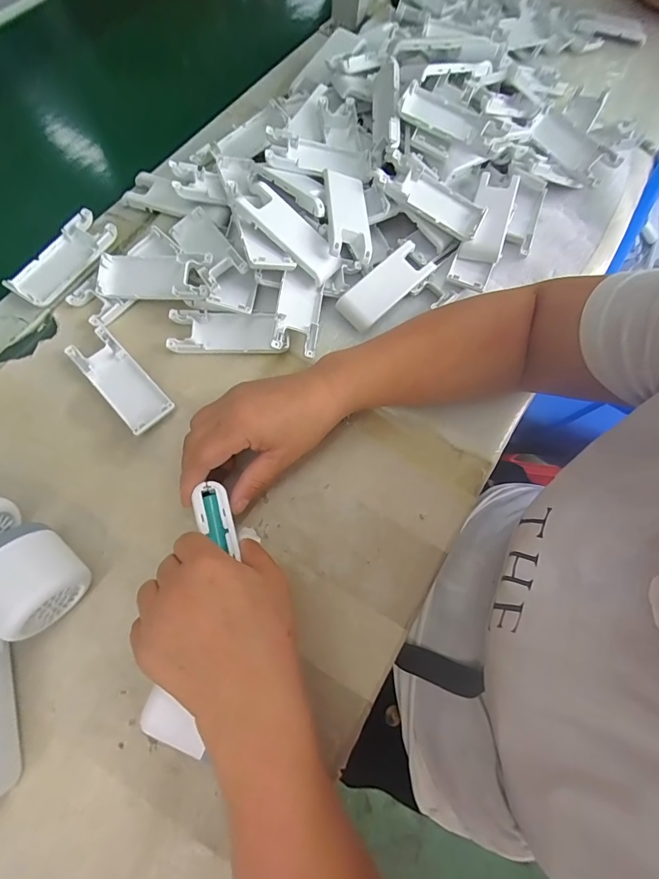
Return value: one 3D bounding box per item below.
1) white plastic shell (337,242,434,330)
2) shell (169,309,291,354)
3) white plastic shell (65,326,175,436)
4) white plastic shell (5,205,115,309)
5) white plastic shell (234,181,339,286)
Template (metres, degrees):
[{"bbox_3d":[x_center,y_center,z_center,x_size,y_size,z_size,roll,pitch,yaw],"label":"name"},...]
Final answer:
[{"bbox_3d":[0.055,-0.147,0.393,0.100,0.016,0.039,-42,103,-13],"label":"white plastic shell"},{"bbox_3d":[-0.088,-0.097,0.364,0.102,0.018,0.043,3,70,-4],"label":"shell"},{"bbox_3d":[-0.174,-0.049,0.347,0.038,0.013,0.104,-42,79,-17],"label":"white plastic shell"},{"bbox_3d":[-0.245,-0.168,0.379,0.048,0.011,0.103,31,71,6],"label":"white plastic shell"},{"bbox_3d":[-0.033,-0.183,0.363,0.098,0.017,0.039,41,72,-6],"label":"white plastic shell"}]

